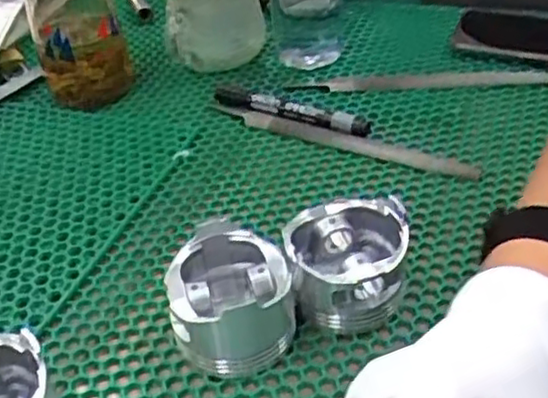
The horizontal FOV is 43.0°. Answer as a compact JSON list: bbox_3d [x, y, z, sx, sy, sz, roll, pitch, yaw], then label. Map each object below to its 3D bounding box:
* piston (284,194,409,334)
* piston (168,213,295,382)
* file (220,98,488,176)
[{"bbox_3d":[0.048,0.040,0.430,0.074,0.048,0.070,-6,39,-1],"label":"piston"},{"bbox_3d":[-0.025,0.059,0.410,0.069,0.056,0.075,-3,39,2],"label":"piston"},{"bbox_3d":[0.050,-0.051,0.572,0.232,0.007,0.015,16,44,24],"label":"file"}]

